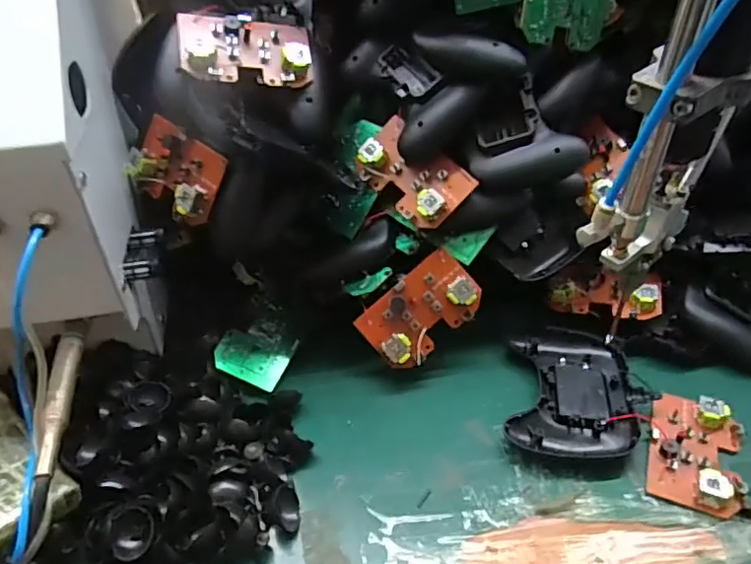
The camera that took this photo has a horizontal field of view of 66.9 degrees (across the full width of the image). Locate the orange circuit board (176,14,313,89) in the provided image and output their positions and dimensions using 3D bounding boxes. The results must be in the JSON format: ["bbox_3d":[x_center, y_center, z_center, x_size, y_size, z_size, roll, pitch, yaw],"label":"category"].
[{"bbox_3d":[-0.089,-0.165,0.402,0.091,0.013,0.054,-2,71,-22],"label":"orange circuit board"}]

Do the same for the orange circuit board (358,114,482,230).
[{"bbox_3d":[0.027,-0.086,0.437,0.088,0.020,0.055,44,90,17],"label":"orange circuit board"}]

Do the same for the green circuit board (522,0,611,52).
[{"bbox_3d":[0.145,-0.206,0.425,0.086,0.055,0.009,-6,29,-31],"label":"green circuit board"}]

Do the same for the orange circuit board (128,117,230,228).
[{"bbox_3d":[-0.145,-0.081,0.407,0.086,0.054,0.016,32,11,24],"label":"orange circuit board"}]

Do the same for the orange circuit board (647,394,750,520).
[{"bbox_3d":[0.223,0.114,0.384,0.067,0.016,0.086,12,41,16],"label":"orange circuit board"}]

